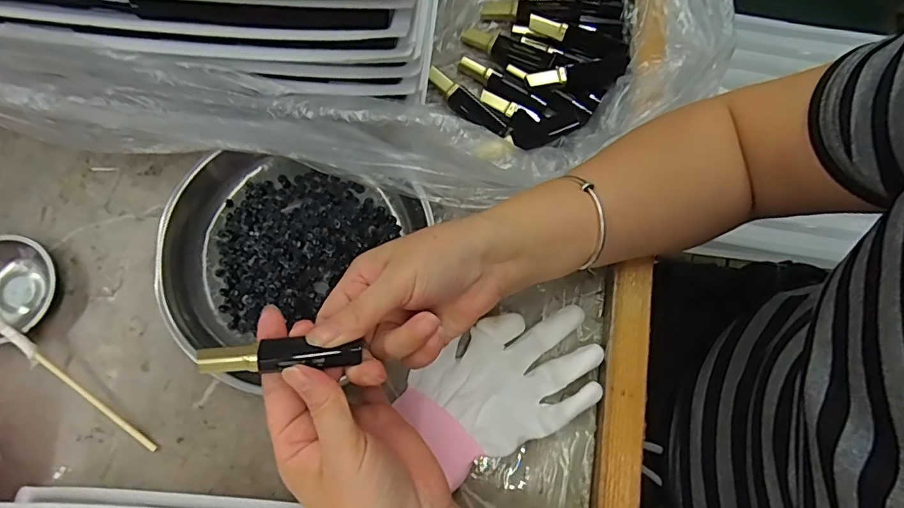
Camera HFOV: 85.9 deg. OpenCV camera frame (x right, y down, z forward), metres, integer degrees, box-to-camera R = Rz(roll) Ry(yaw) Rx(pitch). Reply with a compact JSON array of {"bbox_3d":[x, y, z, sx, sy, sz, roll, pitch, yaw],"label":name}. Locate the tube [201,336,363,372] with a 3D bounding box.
[{"bbox_3d":[-0.090,0.053,0.257,0.081,0.012,0.016,1,77,-13],"label":"tube"}]

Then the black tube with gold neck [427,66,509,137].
[{"bbox_3d":[0.012,-0.126,0.406,0.081,0.013,0.018,39,80,8],"label":"black tube with gold neck"}]

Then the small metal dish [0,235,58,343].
[{"bbox_3d":[-0.346,0.026,0.371,0.068,0.024,0.078,10,77,3],"label":"small metal dish"}]

